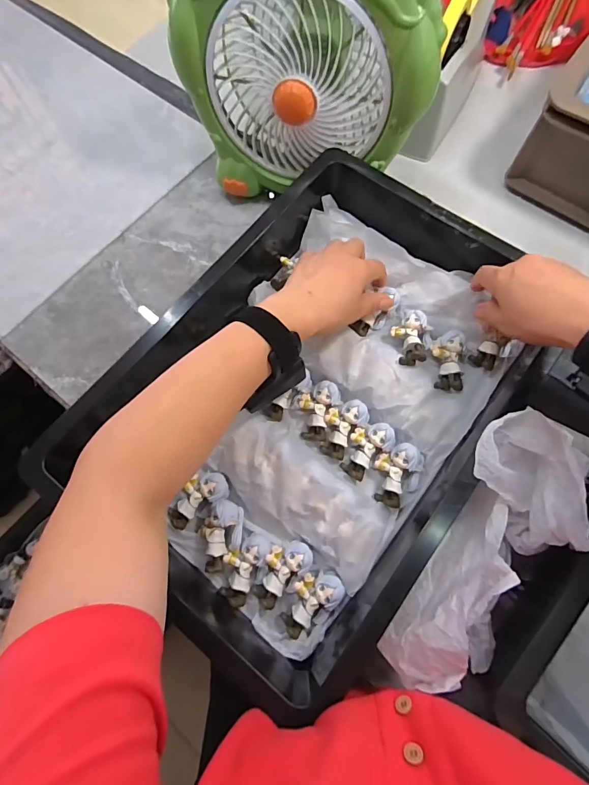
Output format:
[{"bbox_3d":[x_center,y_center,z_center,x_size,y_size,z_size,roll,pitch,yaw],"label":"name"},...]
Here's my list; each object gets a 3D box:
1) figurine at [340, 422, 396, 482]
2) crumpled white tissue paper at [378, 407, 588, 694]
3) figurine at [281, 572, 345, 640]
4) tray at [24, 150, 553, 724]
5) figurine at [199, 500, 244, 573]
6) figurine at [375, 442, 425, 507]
[{"bbox_3d":[0.070,0.054,0.395,0.058,0.019,0.037,-42,76,-11],"label":"figurine"},{"bbox_3d":[0.154,0.127,0.310,0.097,0.063,0.220,27,75,9],"label":"crumpled white tissue paper"},{"bbox_3d":[0.014,0.186,0.356,0.062,0.022,0.035,-39,76,-10],"label":"figurine"},{"bbox_3d":[0.024,0.001,0.388,0.332,0.081,0.462,34,76,11],"label":"tray"},{"bbox_3d":[-0.068,0.134,0.373,0.039,0.026,0.061,4,73,2],"label":"figurine"},{"bbox_3d":[0.100,0.080,0.386,0.044,0.024,0.059,21,74,8],"label":"figurine"}]

